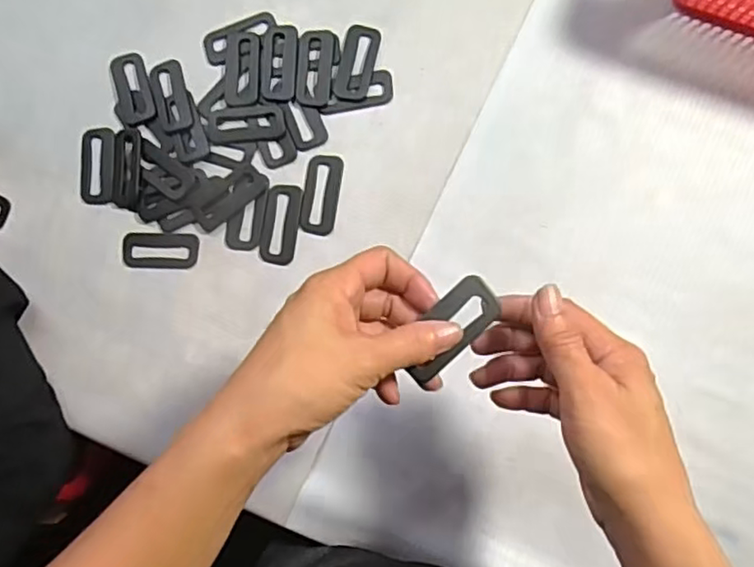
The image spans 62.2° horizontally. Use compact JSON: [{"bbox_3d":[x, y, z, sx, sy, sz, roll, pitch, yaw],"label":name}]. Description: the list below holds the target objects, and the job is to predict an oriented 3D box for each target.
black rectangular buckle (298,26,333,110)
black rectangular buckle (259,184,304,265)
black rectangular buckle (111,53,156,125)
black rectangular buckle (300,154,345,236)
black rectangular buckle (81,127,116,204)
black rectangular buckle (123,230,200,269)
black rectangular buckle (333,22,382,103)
[{"bbox_3d":[-0.047,-0.164,0.473,0.026,0.004,0.061,2,86,6],"label":"black rectangular buckle"},{"bbox_3d":[-0.072,-0.045,0.468,0.027,0.004,0.060,8,87,6],"label":"black rectangular buckle"},{"bbox_3d":[-0.192,-0.153,0.491,0.028,0.004,0.060,-17,84,4],"label":"black rectangular buckle"},{"bbox_3d":[-0.041,-0.066,0.465,0.026,0.004,0.060,9,87,6],"label":"black rectangular buckle"},{"bbox_3d":[-0.218,-0.091,0.488,0.027,0.004,0.060,0,86,6],"label":"black rectangular buckle"},{"bbox_3d":[-0.164,-0.025,0.478,0.060,0.006,0.029,3,86,6],"label":"black rectangular buckle"},{"bbox_3d":[-0.015,-0.166,0.471,0.028,0.004,0.058,11,87,7],"label":"black rectangular buckle"}]

